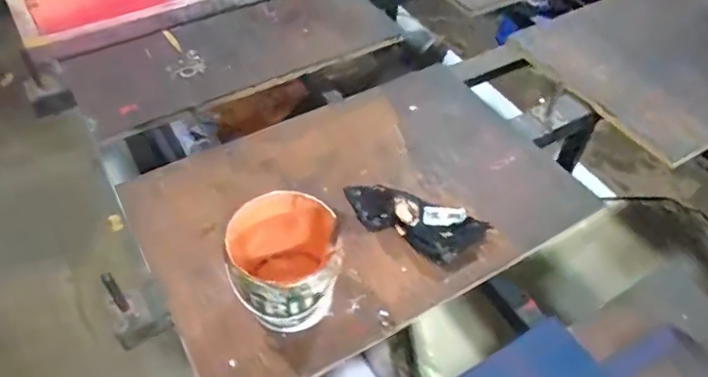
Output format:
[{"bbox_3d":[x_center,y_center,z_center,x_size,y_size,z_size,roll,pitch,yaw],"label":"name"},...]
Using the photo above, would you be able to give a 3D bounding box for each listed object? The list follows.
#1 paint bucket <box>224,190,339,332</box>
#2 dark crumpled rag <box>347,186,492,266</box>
[{"bbox_3d":[-0.079,0.091,0.636,0.123,0.122,0.121,-5,50,-6],"label":"paint bucket"},{"bbox_3d":[0.082,0.036,0.747,0.191,0.039,0.090,26,54,19],"label":"dark crumpled rag"}]

